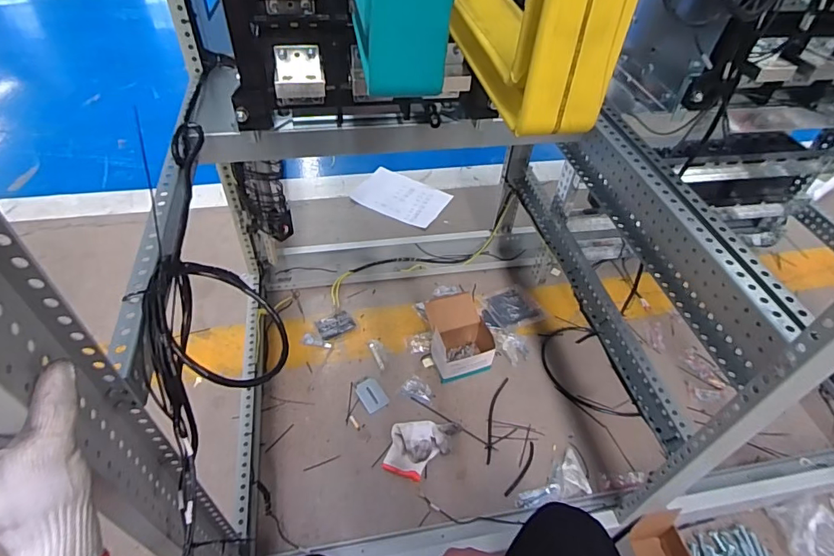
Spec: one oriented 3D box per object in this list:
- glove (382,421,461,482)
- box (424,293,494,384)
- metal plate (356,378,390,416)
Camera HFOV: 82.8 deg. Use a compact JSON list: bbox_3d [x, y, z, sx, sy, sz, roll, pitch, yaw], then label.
[{"bbox_3d":[0.008,0.354,0.983,0.132,0.023,0.122,13,47,7],"label":"glove"},{"bbox_3d":[0.097,0.141,1.128,0.141,0.119,0.166,-15,50,-18],"label":"box"},{"bbox_3d":[-0.103,0.264,1.070,0.055,0.005,0.078,-21,52,-23],"label":"metal plate"}]

